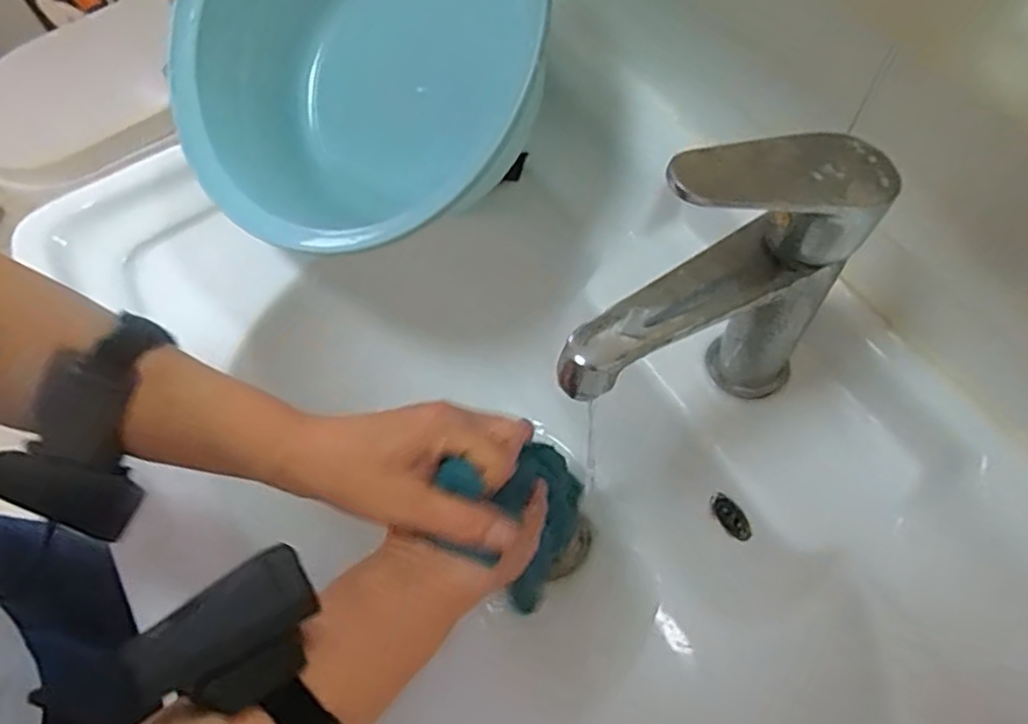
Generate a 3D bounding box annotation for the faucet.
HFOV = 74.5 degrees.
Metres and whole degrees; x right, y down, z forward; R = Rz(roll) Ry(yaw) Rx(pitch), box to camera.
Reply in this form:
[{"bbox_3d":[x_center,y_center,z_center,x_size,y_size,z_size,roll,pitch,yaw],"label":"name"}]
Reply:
[{"bbox_3d":[0.096,-0.017,0.347,0.153,0.210,0.053,-30,65,-11],"label":"faucet"}]

